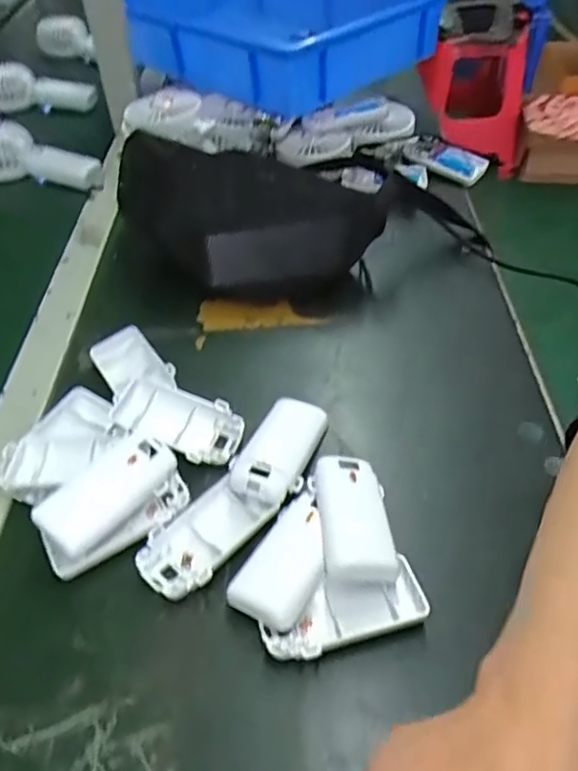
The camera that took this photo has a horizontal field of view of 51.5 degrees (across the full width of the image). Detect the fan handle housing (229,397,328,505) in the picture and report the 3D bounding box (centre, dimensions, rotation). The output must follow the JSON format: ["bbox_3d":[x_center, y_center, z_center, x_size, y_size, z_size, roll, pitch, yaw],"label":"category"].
[{"bbox_3d":[-0.008,0.044,0.425,0.050,0.026,0.091,11,49,14],"label":"fan handle housing"}]

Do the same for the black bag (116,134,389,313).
[{"bbox_3d":[-0.051,-0.158,0.566,0.260,0.091,0.136,17,50,18],"label":"black bag"}]

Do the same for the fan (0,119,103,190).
[{"bbox_3d":[-0.321,-0.295,0.766,0.195,0.052,0.073,11,48,13],"label":"fan"}]

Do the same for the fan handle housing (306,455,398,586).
[{"bbox_3d":[0.041,0.087,0.388,0.044,0.026,0.089,-4,47,-1],"label":"fan handle housing"}]

